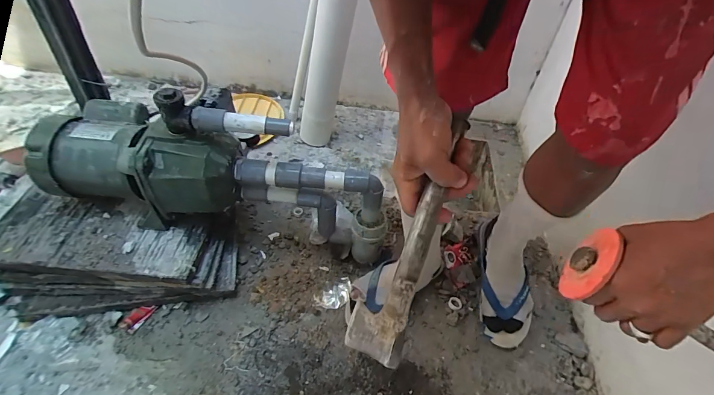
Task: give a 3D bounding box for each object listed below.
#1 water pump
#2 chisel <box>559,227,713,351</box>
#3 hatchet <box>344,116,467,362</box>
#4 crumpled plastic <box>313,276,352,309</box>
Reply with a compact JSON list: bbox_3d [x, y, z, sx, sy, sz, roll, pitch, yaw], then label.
[{"bbox_3d":[-0.391,-0.073,0.644,0.318,0.222,0.178,15,49,12],"label":"water pump"},{"bbox_3d":[0.296,0.109,0.326,0.207,0.065,0.067,31,52,7],"label":"chisel"},{"bbox_3d":[0.060,0.030,0.358,0.055,0.030,0.259,21,79,16],"label":"hatchet"},{"bbox_3d":[-0.049,0.201,0.748,0.080,0.012,0.057,-16,50,-16],"label":"crumpled plastic"}]

